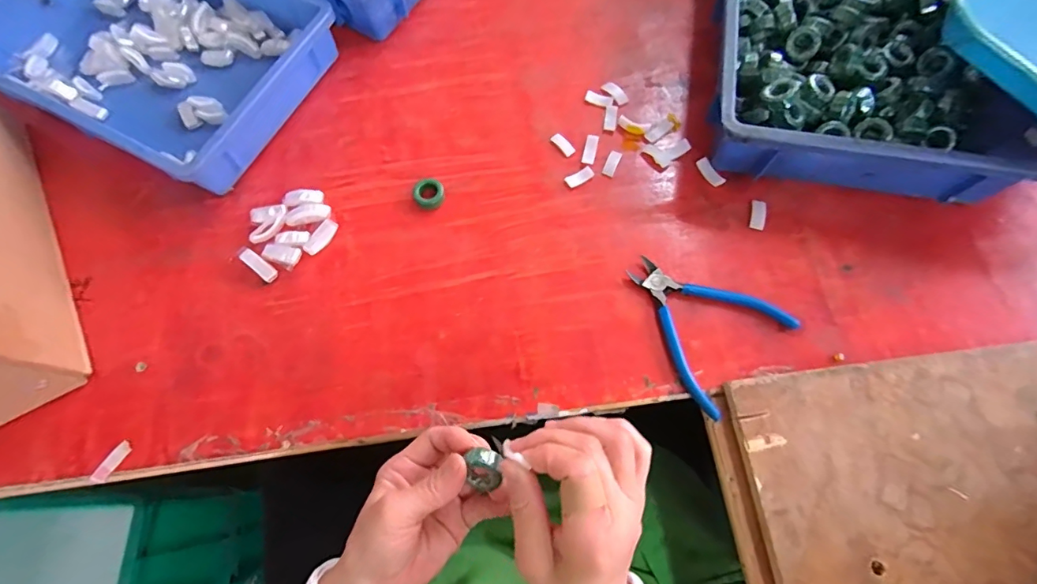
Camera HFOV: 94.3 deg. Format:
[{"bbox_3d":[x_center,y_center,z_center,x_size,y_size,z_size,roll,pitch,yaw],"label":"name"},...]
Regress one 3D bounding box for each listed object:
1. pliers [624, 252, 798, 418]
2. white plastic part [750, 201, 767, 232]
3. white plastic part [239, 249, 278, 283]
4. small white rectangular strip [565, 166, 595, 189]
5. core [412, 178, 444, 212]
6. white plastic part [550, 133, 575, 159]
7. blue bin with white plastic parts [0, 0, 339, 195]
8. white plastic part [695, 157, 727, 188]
[{"bbox_3d":[0.163,0.021,0.439,0.118,0.010,0.138,-41,73,-13],"label":"pliers"},{"bbox_3d":[0.238,-0.076,0.476,0.014,0.004,0.031,13,70,7],"label":"white plastic part"},{"bbox_3d":[-0.253,-0.026,0.466,0.041,0.011,0.014,35,74,14],"label":"white plastic part"},{"bbox_3d":[0.064,-0.119,0.499,0.030,0.005,0.014,-30,71,-9],"label":"small white rectangular strip"},{"bbox_3d":[-0.091,-0.099,0.492,0.031,0.016,0.031,-23,70,-7],"label":"core"},{"bbox_3d":[0.048,-0.157,0.514,0.014,0.004,0.031,-34,71,-10],"label":"white plastic part"},{"bbox_3d":[-0.410,-0.274,0.541,0.364,0.063,0.246,24,72,11],"label":"blue bin with white plastic parts"},{"bbox_3d":[0.196,-0.122,0.492,0.013,0.005,0.034,-35,72,-10],"label":"white plastic part"}]

